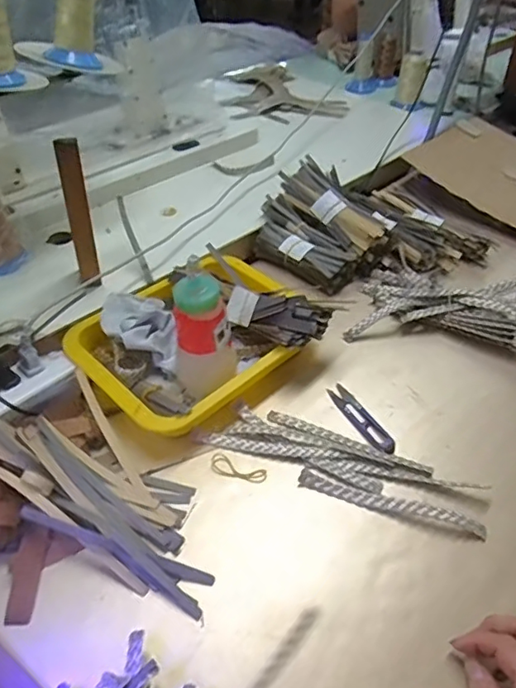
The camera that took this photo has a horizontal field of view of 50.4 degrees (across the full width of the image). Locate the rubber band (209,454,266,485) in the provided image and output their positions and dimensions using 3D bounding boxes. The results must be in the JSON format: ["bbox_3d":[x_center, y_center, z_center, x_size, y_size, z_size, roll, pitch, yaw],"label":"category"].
[{"bbox_3d":[-0.020,0.122,0.531,0.057,0.004,0.020,17,46,15],"label":"rubber band"}]

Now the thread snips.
[{"bbox_3d":[0.108,0.078,0.579,0.022,0.006,0.099,-21,49,-22],"label":"thread snips"}]

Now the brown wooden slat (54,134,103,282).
[{"bbox_3d":[-0.201,-0.139,0.620,0.028,0.185,0.012,-2,43,-5],"label":"brown wooden slat"}]

